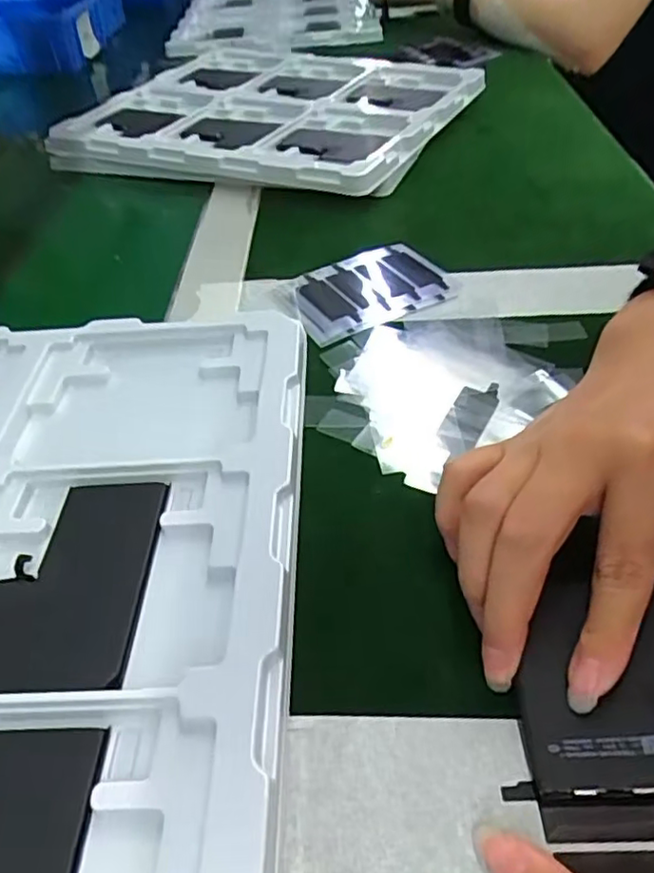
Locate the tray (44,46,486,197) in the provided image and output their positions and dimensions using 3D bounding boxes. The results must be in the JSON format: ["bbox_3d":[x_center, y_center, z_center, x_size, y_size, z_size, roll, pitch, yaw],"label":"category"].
[{"bbox_3d":[-0.049,-0.304,0.586,0.313,0.029,0.286,18,48,19],"label":"tray"}]

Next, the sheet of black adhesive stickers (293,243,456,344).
[{"bbox_3d":[0.025,-0.091,0.387,0.098,0.004,0.072,-24,49,-21],"label":"sheet of black adhesive stickers"}]

